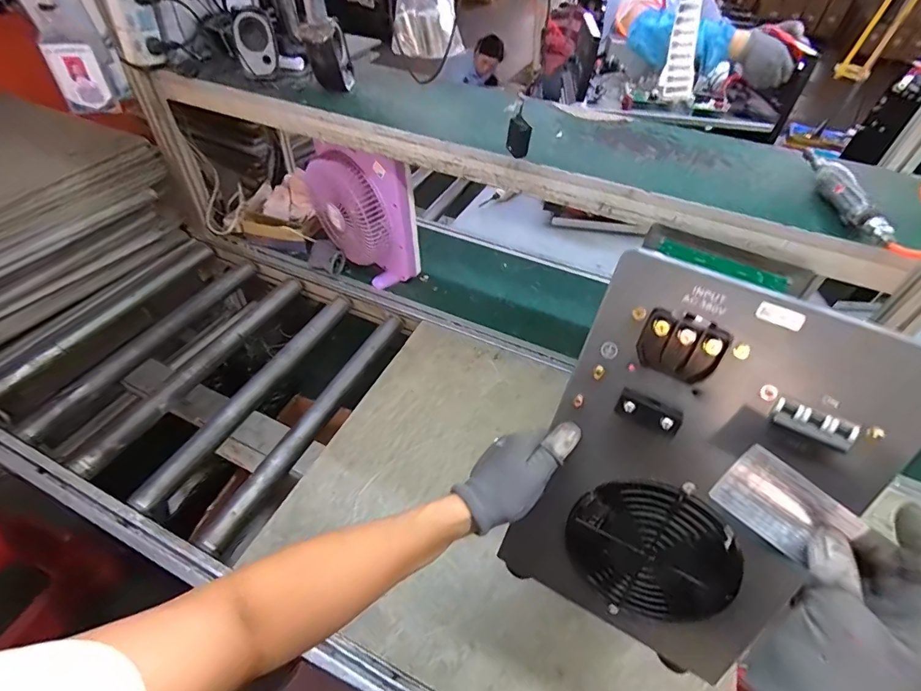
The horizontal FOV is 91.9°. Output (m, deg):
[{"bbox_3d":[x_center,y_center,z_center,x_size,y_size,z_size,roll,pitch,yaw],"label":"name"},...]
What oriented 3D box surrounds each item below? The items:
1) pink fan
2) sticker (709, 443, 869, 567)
[{"bbox_3d":[-0.237,-0.306,1.038,0.298,0.314,0.107,19,48,13],"label":"pink fan"},{"bbox_3d":[0.220,0.110,0.307,0.069,0.049,0.007,42,21,25],"label":"sticker"}]

